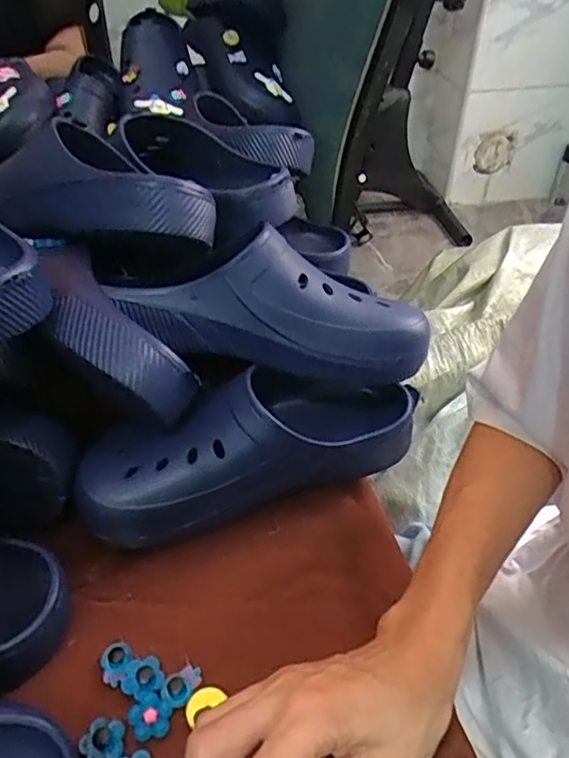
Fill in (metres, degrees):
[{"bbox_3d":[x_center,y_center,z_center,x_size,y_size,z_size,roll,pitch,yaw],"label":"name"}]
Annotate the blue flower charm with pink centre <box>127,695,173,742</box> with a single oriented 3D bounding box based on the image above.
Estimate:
[{"bbox_3d":[-0.077,0.193,0.349,0.023,0.004,0.023,-17,45,-18],"label":"blue flower charm with pink centre"}]

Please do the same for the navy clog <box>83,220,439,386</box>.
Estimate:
[{"bbox_3d":[-0.014,-0.064,0.455,0.253,0.088,0.097,18,44,1],"label":"navy clog"}]

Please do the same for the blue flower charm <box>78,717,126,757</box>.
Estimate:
[{"bbox_3d":[-0.101,0.202,0.339,0.023,0.004,0.024,0,42,0],"label":"blue flower charm"}]

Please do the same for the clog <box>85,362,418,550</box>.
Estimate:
[{"bbox_3d":[-0.022,0.041,0.457,0.260,0.089,0.092,-17,45,-18],"label":"clog"}]

